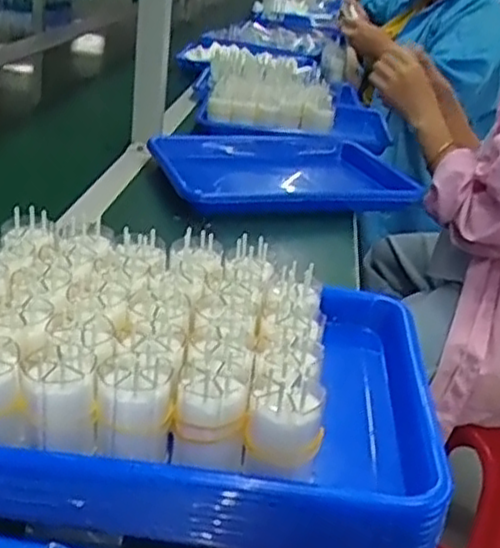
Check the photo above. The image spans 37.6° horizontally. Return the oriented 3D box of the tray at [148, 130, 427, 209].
[{"bbox_3d":[0.048,-0.140,1.054,0.356,0.056,0.304,-3,27,-19],"label":"tray"}]

